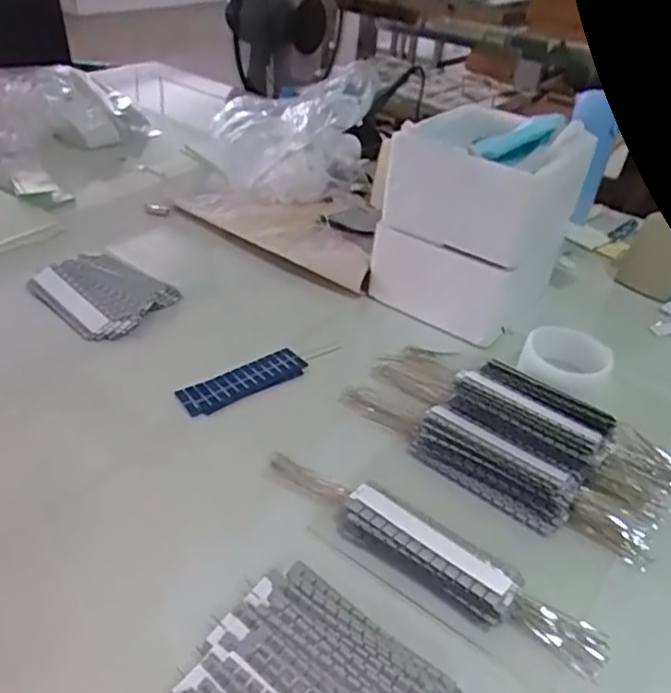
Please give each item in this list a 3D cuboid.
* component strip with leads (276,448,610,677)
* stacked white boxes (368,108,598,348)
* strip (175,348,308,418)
[{"bbox_3d":[0.064,0.152,0.479,0.276,0.026,0.046,25,40,23],"label":"component strip with leads"},{"bbox_3d":[0.170,-0.156,0.775,0.179,0.208,0.188,26,41,25],"label":"stacked white boxes"},{"bbox_3d":[-0.089,0.035,0.632,0.133,0.010,0.038,-24,46,-35],"label":"strip"}]

